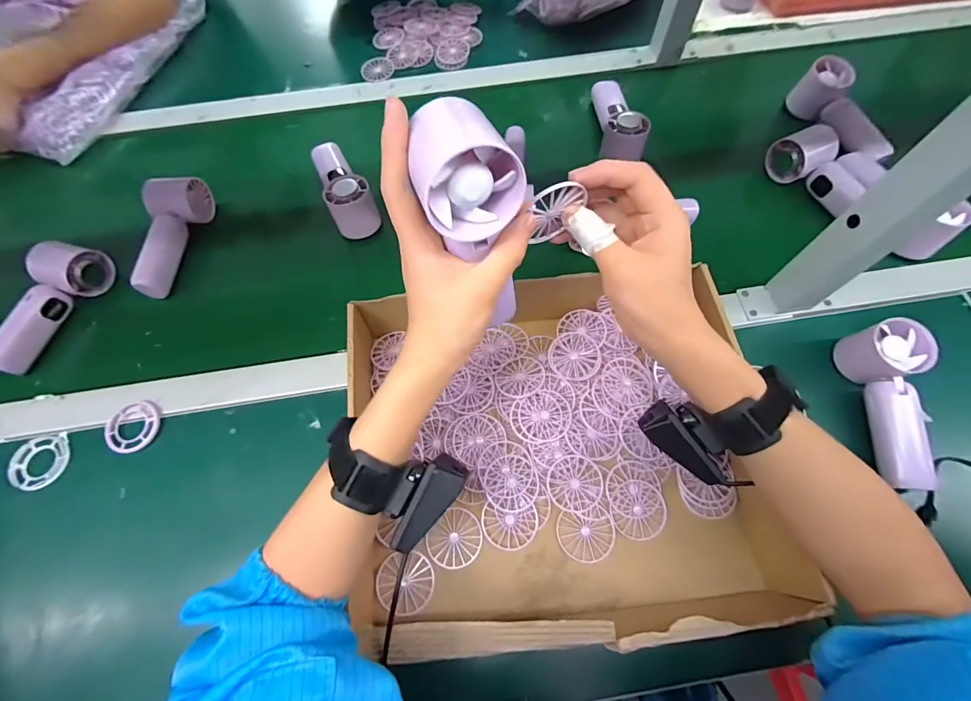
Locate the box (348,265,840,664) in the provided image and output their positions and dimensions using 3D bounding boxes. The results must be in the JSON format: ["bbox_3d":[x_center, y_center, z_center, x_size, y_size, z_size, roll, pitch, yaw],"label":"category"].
[{"bbox_3d":[0.062,0.081,0.383,0.350,0.070,0.339,-10,67,-3],"label":"box"}]

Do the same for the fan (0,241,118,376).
[{"bbox_3d":[-0.508,-0.052,0.485,0.052,0.047,0.160,18,68,8],"label":"fan"}]

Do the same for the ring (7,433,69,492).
[{"bbox_3d":[-0.449,0.112,0.427,0.049,0.012,0.056,-11,67,-4],"label":"ring"}]

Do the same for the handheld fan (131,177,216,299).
[{"bbox_3d":[-0.394,-0.142,0.516,0.050,0.050,0.163,6,67,3],"label":"handheld fan"}]

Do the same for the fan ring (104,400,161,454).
[{"bbox_3d":[-0.366,0.079,0.437,0.052,0.007,0.053,0,67,1],"label":"fan ring"}]

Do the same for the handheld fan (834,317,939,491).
[{"bbox_3d":[0.393,0.052,0.407,0.051,0.070,0.149,-1,67,0],"label":"handheld fan"}]

